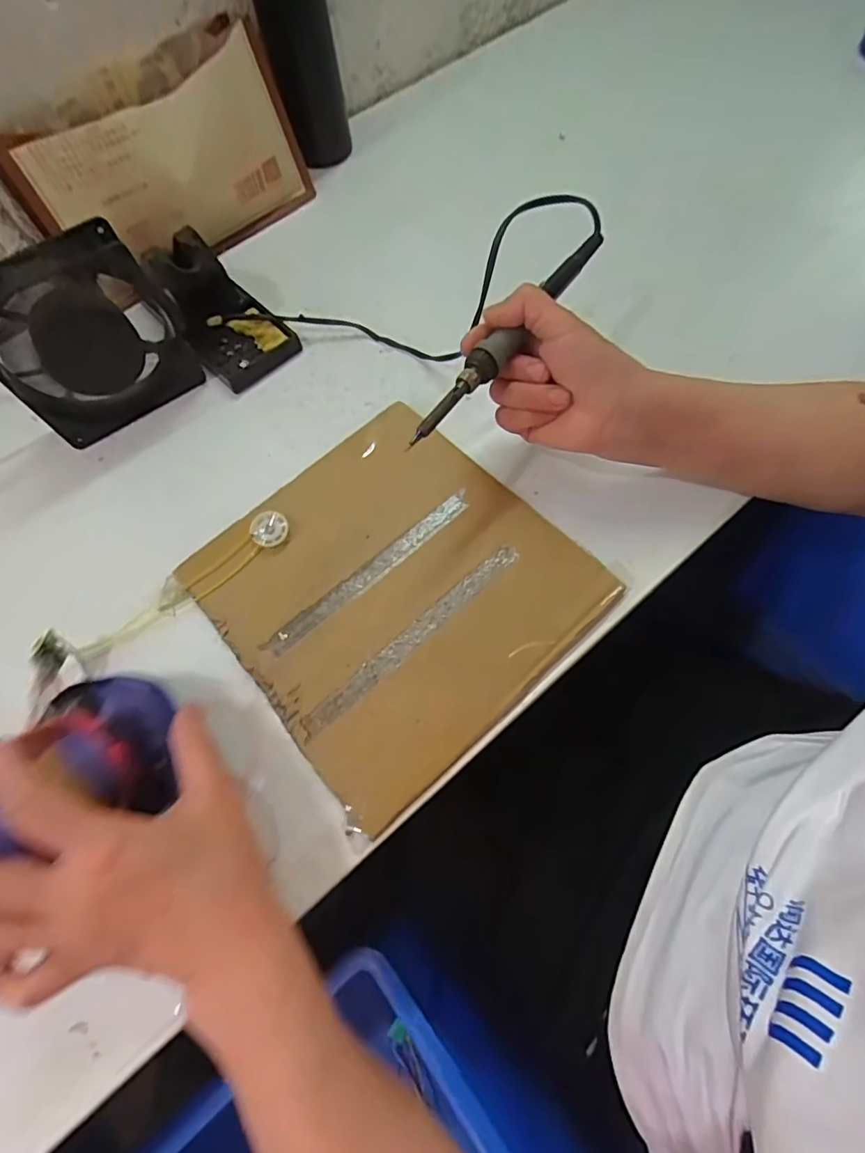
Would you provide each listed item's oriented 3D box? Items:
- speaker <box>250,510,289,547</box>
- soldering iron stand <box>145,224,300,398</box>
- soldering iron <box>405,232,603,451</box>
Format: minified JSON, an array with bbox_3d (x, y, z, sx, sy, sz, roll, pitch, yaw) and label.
[{"bbox_3d":[-0.115,-0.034,0.367,0.026,0.005,0.026,19,69,11],"label":"speaker"},{"bbox_3d":[-0.175,-0.220,0.422,0.074,0.059,0.115,-40,72,-11],"label":"soldering iron stand"},{"bbox_3d":[0.051,-0.149,0.327,0.020,0.022,0.206,34,70,11],"label":"soldering iron"}]

